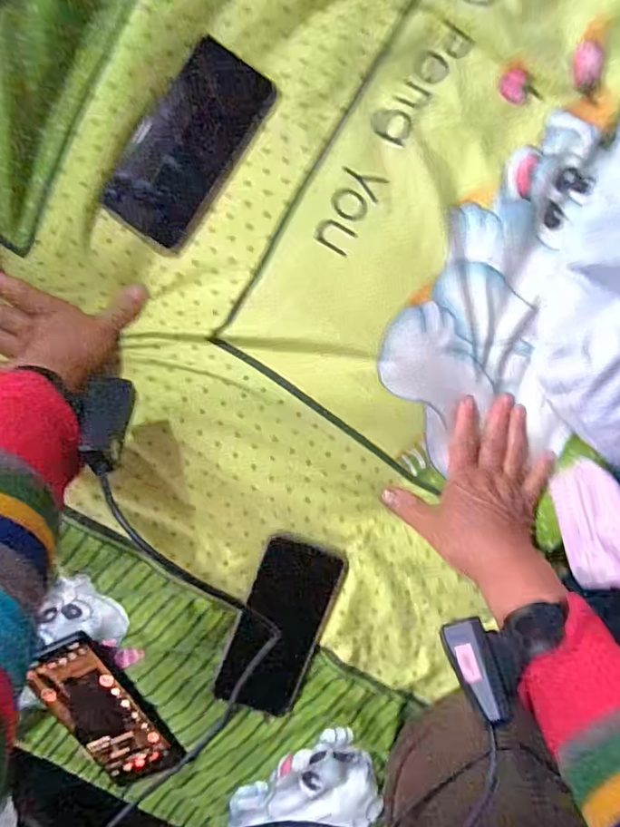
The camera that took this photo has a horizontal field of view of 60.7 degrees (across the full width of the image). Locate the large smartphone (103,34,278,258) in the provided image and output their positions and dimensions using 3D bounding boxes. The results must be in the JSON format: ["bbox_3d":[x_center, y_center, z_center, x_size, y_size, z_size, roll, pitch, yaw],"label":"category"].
[{"bbox_3d":[-0.099,-0.218,0.436,0.078,0.008,0.160,33,97,-11],"label":"large smartphone"}]

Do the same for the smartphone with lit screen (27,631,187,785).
[{"bbox_3d":[-0.185,0.267,0.472,0.076,0.014,0.168,-27,107,7],"label":"smartphone with lit screen"}]

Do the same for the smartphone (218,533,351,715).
[{"bbox_3d":[-0.025,0.189,0.477,0.075,0.016,0.159,21,94,-6],"label":"smartphone"}]

